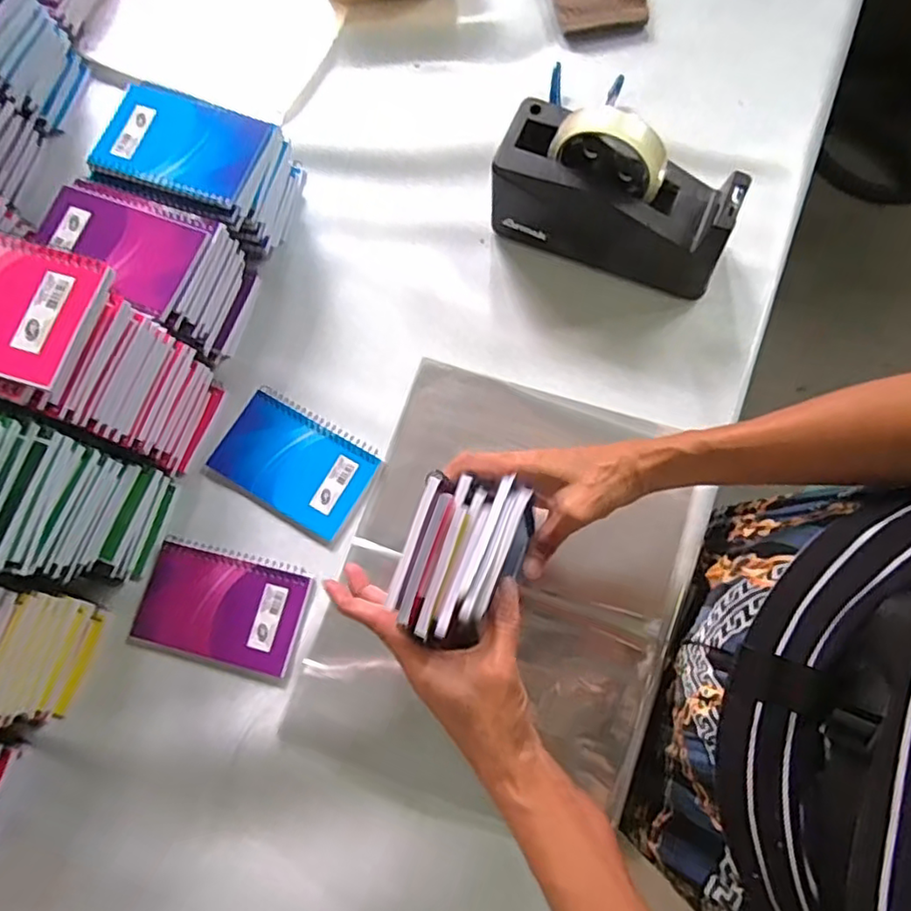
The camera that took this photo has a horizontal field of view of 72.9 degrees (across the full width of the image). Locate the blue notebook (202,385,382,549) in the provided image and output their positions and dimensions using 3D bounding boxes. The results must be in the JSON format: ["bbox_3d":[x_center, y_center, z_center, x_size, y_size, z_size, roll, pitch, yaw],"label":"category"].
[{"bbox_3d":[-0.139,0.006,0.527,0.133,0.006,0.089,28,78,10],"label":"blue notebook"}]

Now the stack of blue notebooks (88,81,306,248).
[{"bbox_3d":[-0.221,-0.250,0.552,0.135,0.100,0.121,17,77,7],"label":"stack of blue notebooks"}]

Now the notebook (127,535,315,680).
[{"bbox_3d":[-0.191,0.121,0.499,0.138,0.007,0.087,11,76,6],"label":"notebook"}]

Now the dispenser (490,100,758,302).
[{"bbox_3d":[0.133,-0.216,0.516,0.196,0.120,0.071,22,77,9],"label":"dispenser"}]

